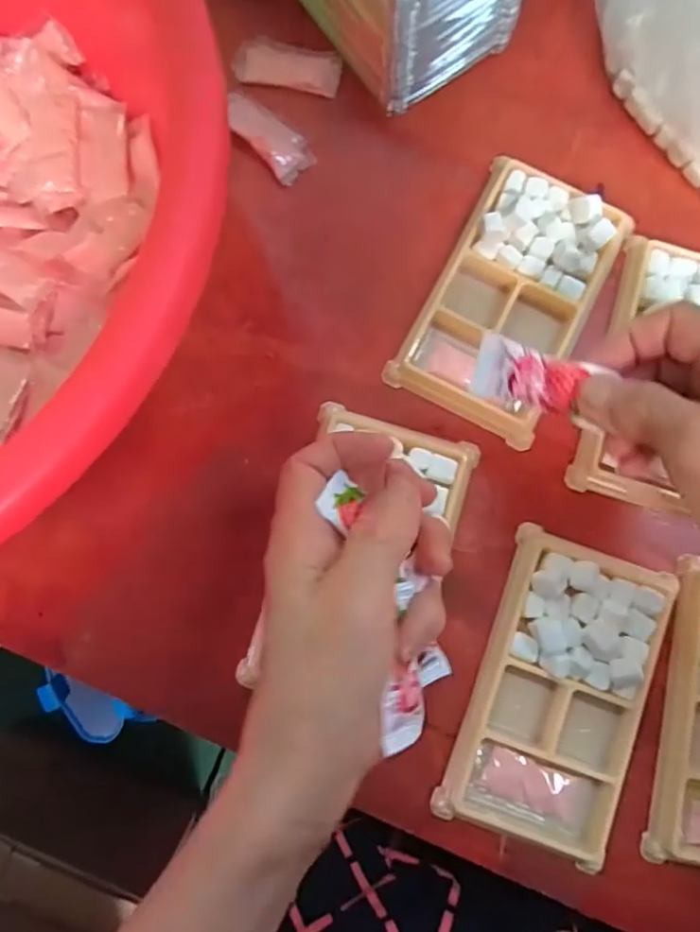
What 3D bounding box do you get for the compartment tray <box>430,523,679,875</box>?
[{"bbox_3d":[0.098,0.104,0.283,0.073,0.018,0.137,19,82,1],"label":"compartment tray"}]

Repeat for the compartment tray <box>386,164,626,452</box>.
[{"bbox_3d":[0.083,-0.086,0.310,0.079,0.020,0.131,28,82,2],"label":"compartment tray"}]

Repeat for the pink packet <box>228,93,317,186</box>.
[{"bbox_3d":[-0.045,-0.174,0.322,0.054,0.011,0.023,45,83,4],"label":"pink packet"}]

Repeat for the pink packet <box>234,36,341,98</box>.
[{"bbox_3d":[-0.033,-0.214,0.329,0.055,0.004,0.027,8,82,-1],"label":"pink packet"}]

